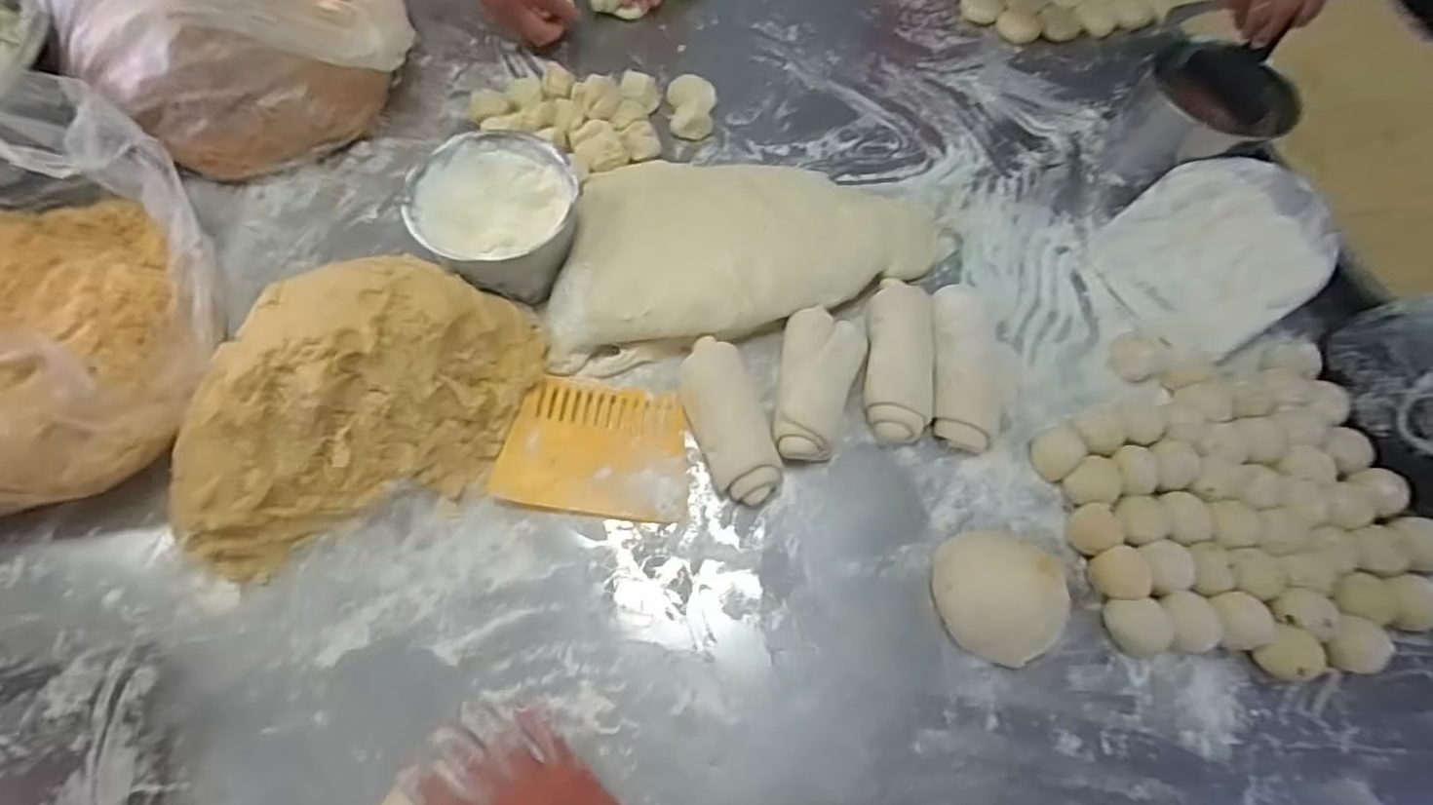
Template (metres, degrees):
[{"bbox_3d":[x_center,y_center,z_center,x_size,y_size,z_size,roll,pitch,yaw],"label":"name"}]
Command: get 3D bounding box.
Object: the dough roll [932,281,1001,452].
[{"bbox_3d":[0.239,-0.043,0.618,0.061,0.041,0.179,5,65,0],"label":"dough roll"}]

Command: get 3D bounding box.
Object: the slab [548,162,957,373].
[{"bbox_3d":[0.037,-0.165,0.648,0.417,0.076,0.192,-11,66,-8],"label":"slab"}]

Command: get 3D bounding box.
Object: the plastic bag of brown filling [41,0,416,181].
[{"bbox_3d":[-0.515,-0.415,0.688,0.292,0.166,0.283,-31,70,-16],"label":"plastic bag of brown filling"}]

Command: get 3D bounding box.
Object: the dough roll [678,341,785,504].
[{"bbox_3d":[0.009,0.014,0.580,0.060,0.038,0.159,-15,67,-9],"label":"dough roll"}]

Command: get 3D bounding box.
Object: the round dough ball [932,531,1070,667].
[{"bbox_3d":[0.236,0.152,0.513,0.097,0.066,0.101,1,65,-2],"label":"round dough ball"}]

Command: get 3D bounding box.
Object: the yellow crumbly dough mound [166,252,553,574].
[{"bbox_3d":[-0.296,-0.008,0.528,0.293,0.123,0.182,-22,68,-12],"label":"yellow crumbly dough mound"}]

